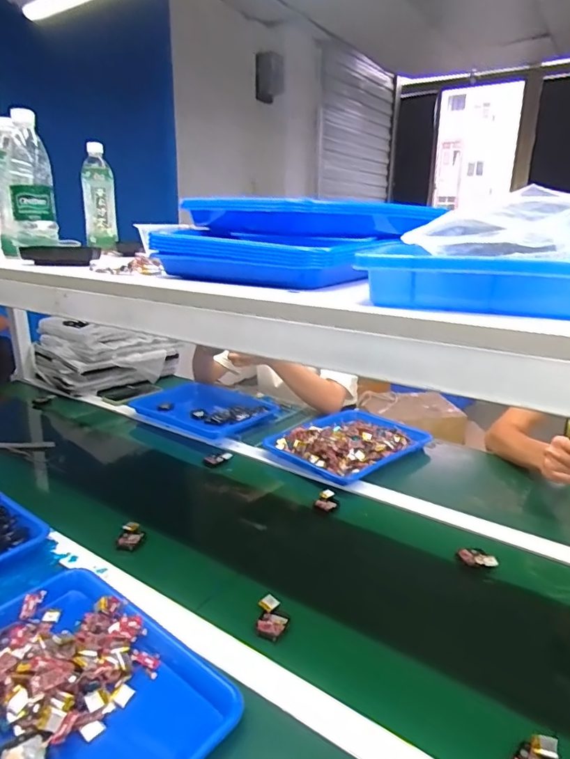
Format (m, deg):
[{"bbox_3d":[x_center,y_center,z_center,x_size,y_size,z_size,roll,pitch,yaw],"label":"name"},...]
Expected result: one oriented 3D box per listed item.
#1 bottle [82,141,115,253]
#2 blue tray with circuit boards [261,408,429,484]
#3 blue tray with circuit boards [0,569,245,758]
[{"bbox_3d":[-0.394,-0.386,1.054,0.064,0.204,0.057,-7,20,-19],"label":"bottle"},{"bbox_3d":[0.145,0.135,1.131,0.315,0.047,0.247,-17,25,-41],"label":"blue tray with circuit boards"},{"bbox_3d":[-0.240,0.335,0.523,0.344,0.040,0.265,14,23,36],"label":"blue tray with circuit boards"}]

